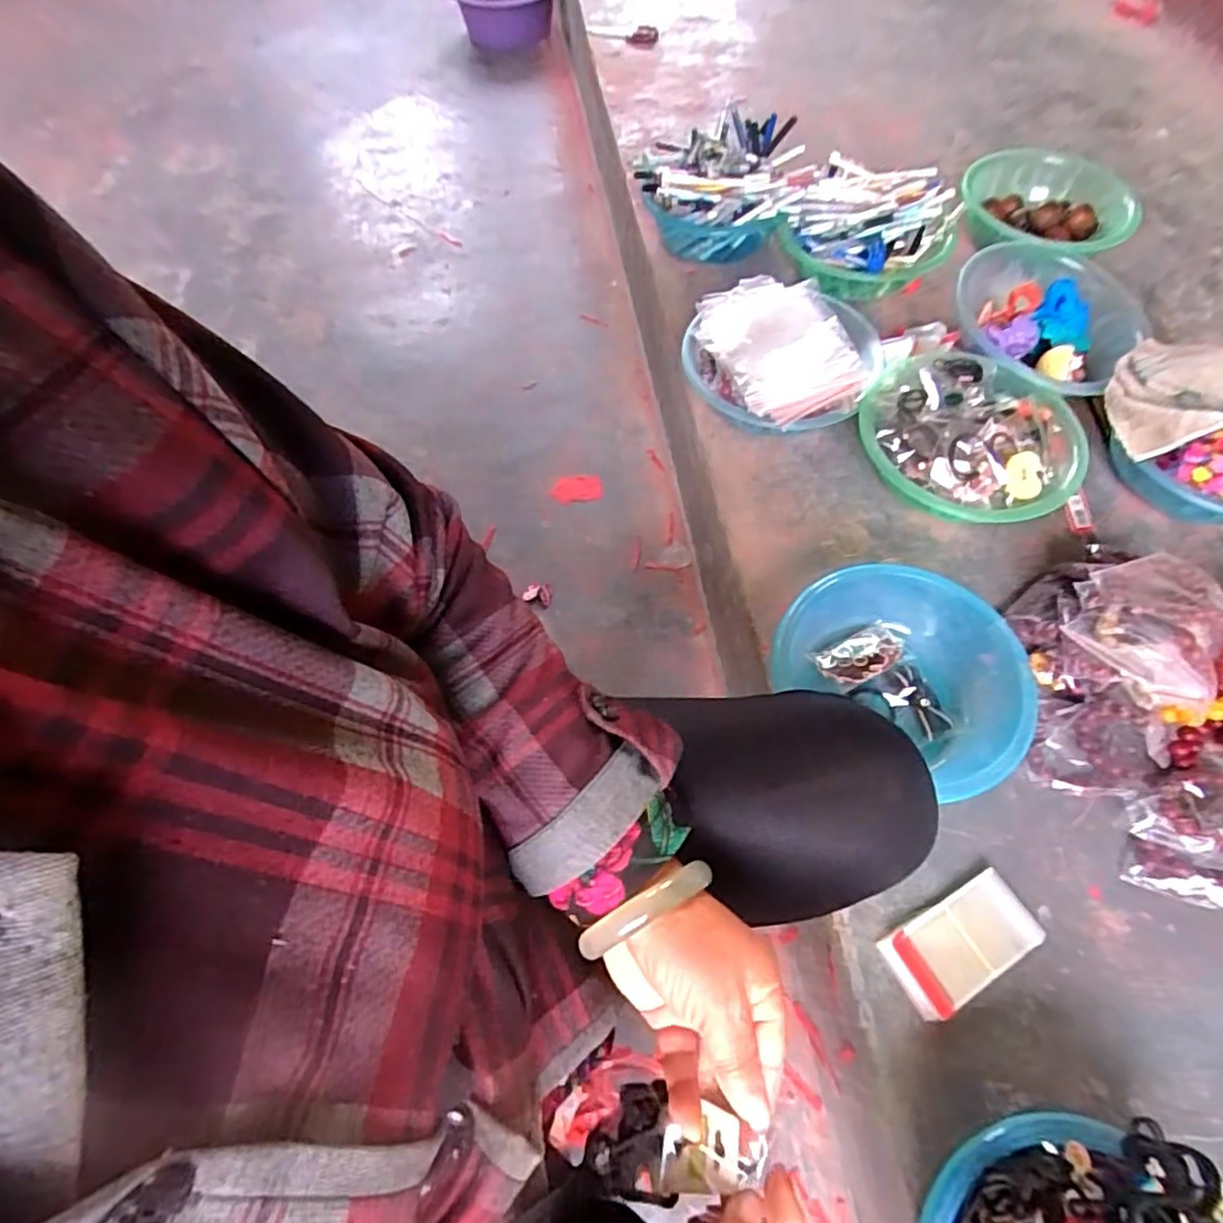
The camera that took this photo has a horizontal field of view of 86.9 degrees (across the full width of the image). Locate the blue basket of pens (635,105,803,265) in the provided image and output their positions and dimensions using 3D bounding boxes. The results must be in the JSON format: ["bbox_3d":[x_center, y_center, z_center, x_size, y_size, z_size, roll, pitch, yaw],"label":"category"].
[{"bbox_3d":[0.150,-0.628,0.963,0.230,0.133,0.196,12,63,7],"label":"blue basket of pens"}]

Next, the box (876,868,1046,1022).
[{"bbox_3d":[0.294,0.279,0.543,0.125,0.014,0.067,-26,65,-13],"label":"box"}]

